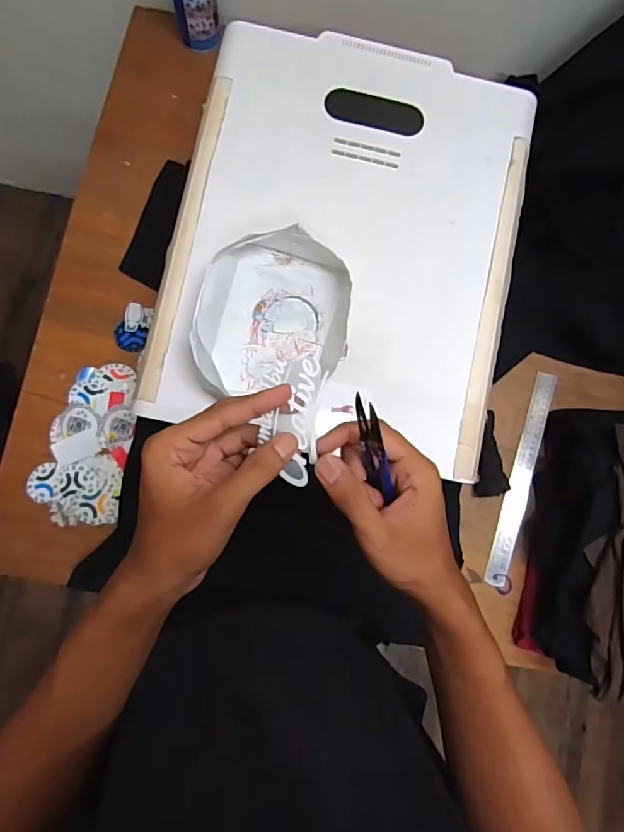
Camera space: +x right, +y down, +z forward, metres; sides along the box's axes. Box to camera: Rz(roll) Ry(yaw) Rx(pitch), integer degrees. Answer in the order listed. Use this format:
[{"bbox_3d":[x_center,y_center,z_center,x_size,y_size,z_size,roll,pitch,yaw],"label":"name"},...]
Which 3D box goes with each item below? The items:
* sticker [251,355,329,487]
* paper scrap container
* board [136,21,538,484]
[{"bbox_3d":[-0.015,0.003,0.324,0.039,0.009,0.084,9,94,10],"label":"sticker"},{"bbox_3d":[-0.043,-0.111,0.537,0.159,0.044,0.186,8,82,-4],"label":"paper scrap container"},{"bbox_3d":[0.045,-0.212,0.579,0.396,0.029,0.492,13,82,-4],"label":"board"}]

